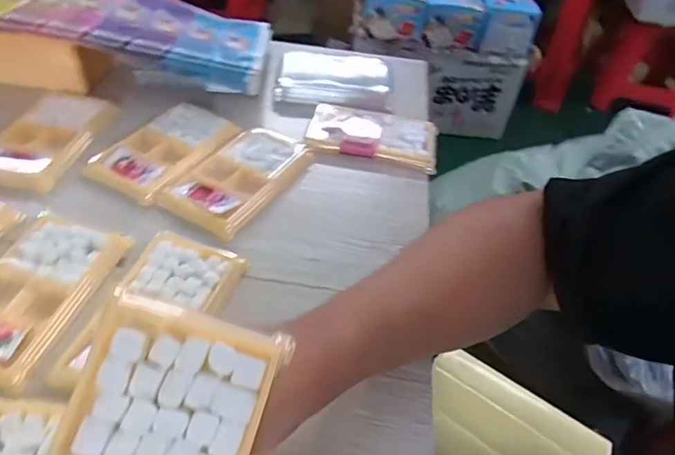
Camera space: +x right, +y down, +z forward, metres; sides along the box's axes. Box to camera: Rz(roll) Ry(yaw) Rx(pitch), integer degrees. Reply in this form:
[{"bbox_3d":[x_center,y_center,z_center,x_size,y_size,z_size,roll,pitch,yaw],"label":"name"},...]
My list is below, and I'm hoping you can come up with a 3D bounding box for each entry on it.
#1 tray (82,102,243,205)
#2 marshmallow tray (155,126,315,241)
[{"bbox_3d":[-0.162,-0.076,0.478,0.081,0.015,0.131,22,47,14],"label":"tray"},{"bbox_3d":[-0.089,-0.050,0.462,0.081,0.015,0.136,25,48,17],"label":"marshmallow tray"}]

